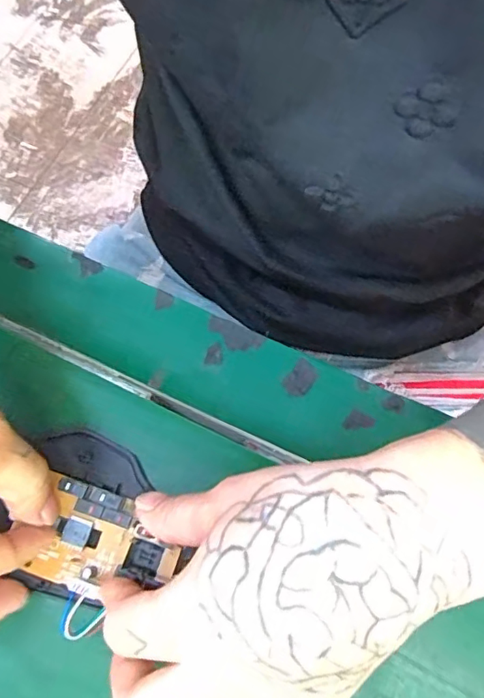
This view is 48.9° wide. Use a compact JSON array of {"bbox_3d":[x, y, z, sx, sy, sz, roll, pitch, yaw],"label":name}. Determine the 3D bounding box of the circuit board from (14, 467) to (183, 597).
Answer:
[{"bbox_3d":[-0.061,0.089,0.241,0.061,0.010,0.043,17,72,8],"label":"circuit board"}]

